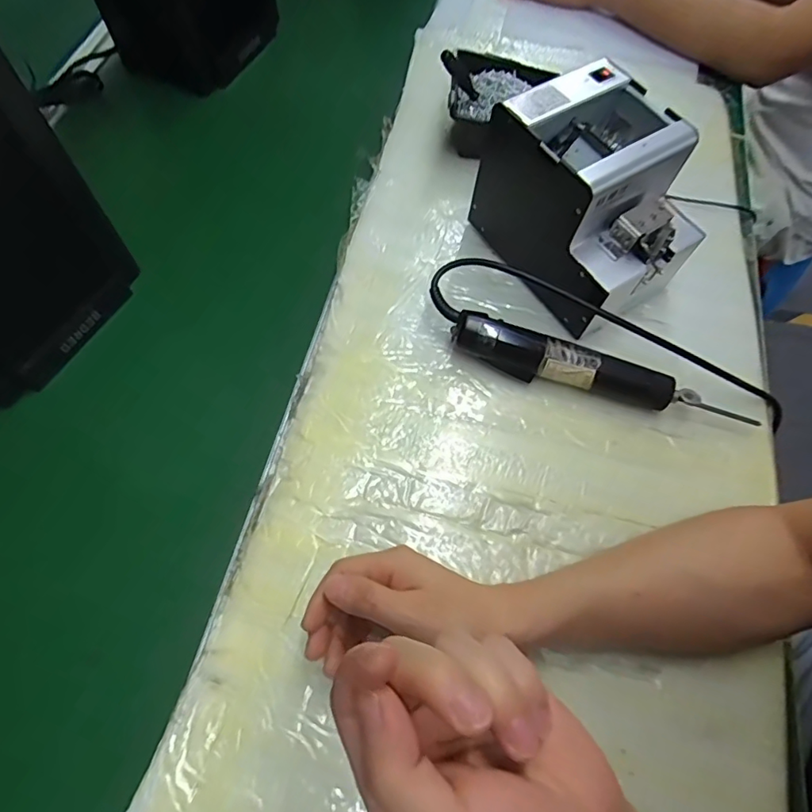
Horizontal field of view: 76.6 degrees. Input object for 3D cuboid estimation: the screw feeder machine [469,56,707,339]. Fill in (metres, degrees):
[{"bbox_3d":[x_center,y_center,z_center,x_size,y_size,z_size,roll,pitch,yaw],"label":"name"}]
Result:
[{"bbox_3d":[0.170,-0.192,0.479,0.127,0.137,0.178,-28,68,-14],"label":"screw feeder machine"}]

